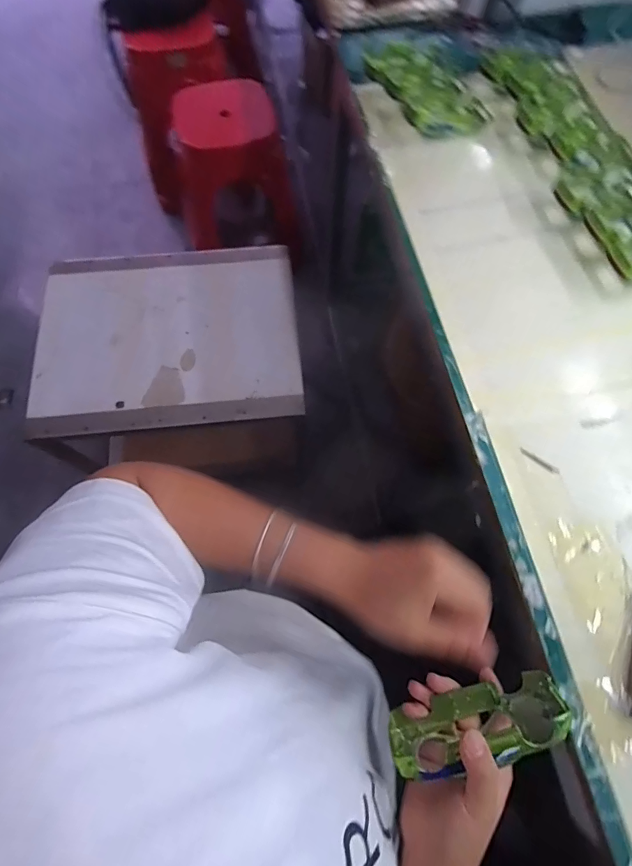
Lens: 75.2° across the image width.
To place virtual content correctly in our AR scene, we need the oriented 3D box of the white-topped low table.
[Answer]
[{"bbox_3d":[-0.271,-0.135,0.969,0.502,0.412,0.382,-6,70,-3],"label":"white-topped low table"}]

